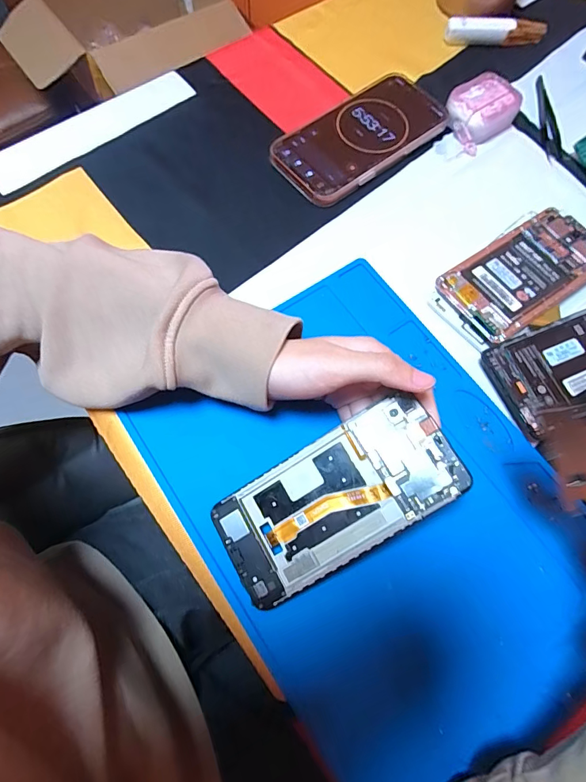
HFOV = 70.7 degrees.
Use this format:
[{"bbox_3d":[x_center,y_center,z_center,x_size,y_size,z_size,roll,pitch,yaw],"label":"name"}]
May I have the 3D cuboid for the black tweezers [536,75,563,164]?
[{"bbox_3d":[0.252,-0.267,0.407,0.016,0.008,0.110,5,70,0],"label":"black tweezers"}]

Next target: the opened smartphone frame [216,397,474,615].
[{"bbox_3d":[0.025,0.066,0.252,0.147,0.006,0.068,-32,74,6],"label":"opened smartphone frame"}]

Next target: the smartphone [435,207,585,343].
[{"bbox_3d":[0.190,-0.096,0.338,0.135,0.015,0.069,-32,75,-12],"label":"smartphone"}]

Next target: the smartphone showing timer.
[{"bbox_3d":[0.065,-0.236,0.383,0.171,0.014,0.081,-39,76,-14],"label":"smartphone showing timer"}]

